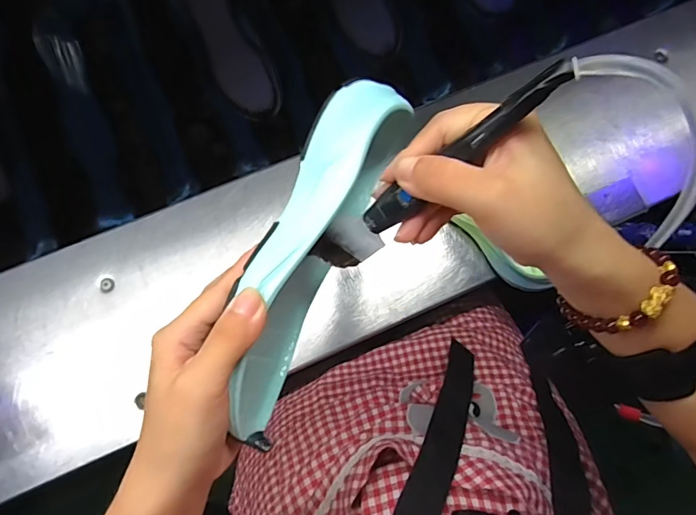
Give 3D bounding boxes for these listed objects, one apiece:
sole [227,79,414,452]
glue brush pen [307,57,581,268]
[{"bbox_3d":[-0.021,-0.003,0.271,0.047,0.093,0.220,22,93,5],"label":"sole"},{"bbox_3d":[0.039,-0.037,0.231,0.013,0.166,0.025,-13,72,-50],"label":"glue brush pen"}]

